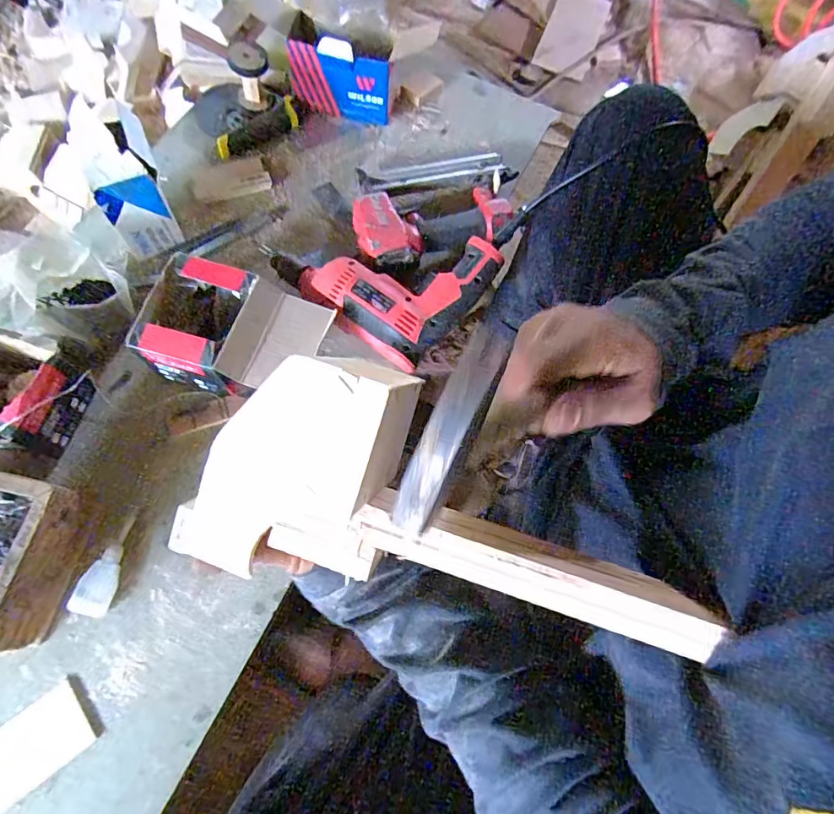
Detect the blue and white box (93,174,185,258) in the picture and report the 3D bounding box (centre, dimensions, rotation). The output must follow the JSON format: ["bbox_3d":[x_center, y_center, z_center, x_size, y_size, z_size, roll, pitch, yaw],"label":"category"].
[{"bbox_3d":[-0.310,-0.214,0.552,0.059,0.090,0.018,-33,75,-13],"label":"blue and white box"}]

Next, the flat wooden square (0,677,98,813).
[{"bbox_3d":[-0.337,0.296,0.429,0.093,0.006,0.061,-38,76,-14],"label":"flat wooden square"}]

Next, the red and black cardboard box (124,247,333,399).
[{"bbox_3d":[-0.191,-0.075,0.532,0.178,0.078,0.123,15,70,3],"label":"red and black cardboard box"}]

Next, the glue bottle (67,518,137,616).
[{"bbox_3d":[-0.299,0.153,0.478,0.032,0.017,0.090,14,70,2],"label":"glue bottle"}]

